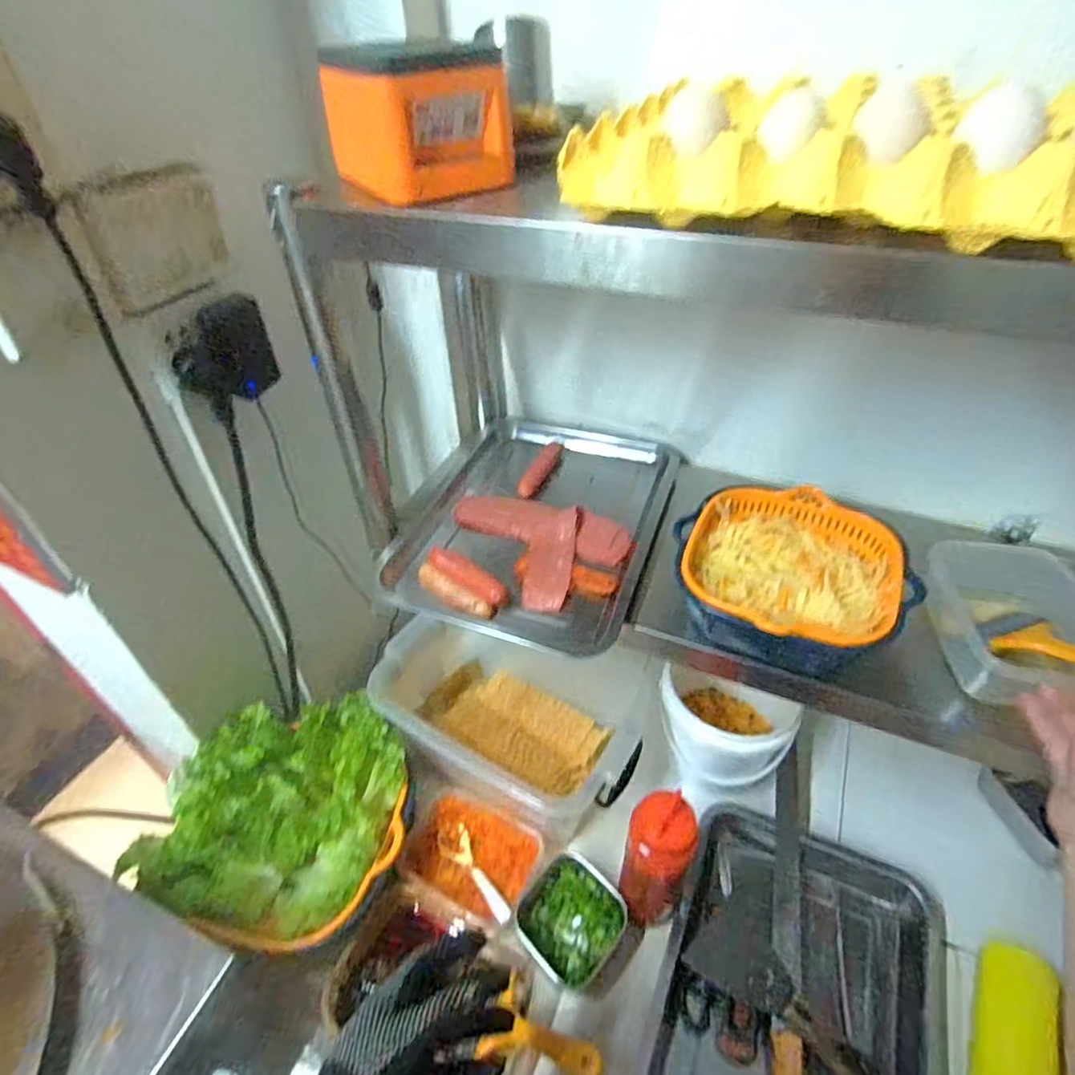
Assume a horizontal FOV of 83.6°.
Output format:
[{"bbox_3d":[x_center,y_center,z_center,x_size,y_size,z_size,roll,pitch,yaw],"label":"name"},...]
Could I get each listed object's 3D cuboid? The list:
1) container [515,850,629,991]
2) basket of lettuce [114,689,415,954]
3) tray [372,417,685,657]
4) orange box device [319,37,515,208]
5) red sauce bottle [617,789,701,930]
[{"bbox_3d":[0.035,0.423,0.667,0.101,0.050,0.110,28,50,29],"label":"container"},{"bbox_3d":[-0.281,0.318,0.699,0.251,0.131,0.250,-1,42,1],"label":"basket of lettuce"},{"bbox_3d":[0.004,-0.031,0.694,0.272,0.036,0.358,14,44,16],"label":"tray"},{"bbox_3d":[-0.084,-0.297,0.426,0.098,0.079,0.098,-24,47,-23],"label":"orange box device"},{"bbox_3d":[0.124,0.341,0.622,0.070,0.212,0.061,6,43,8],"label":"red sauce bottle"}]

